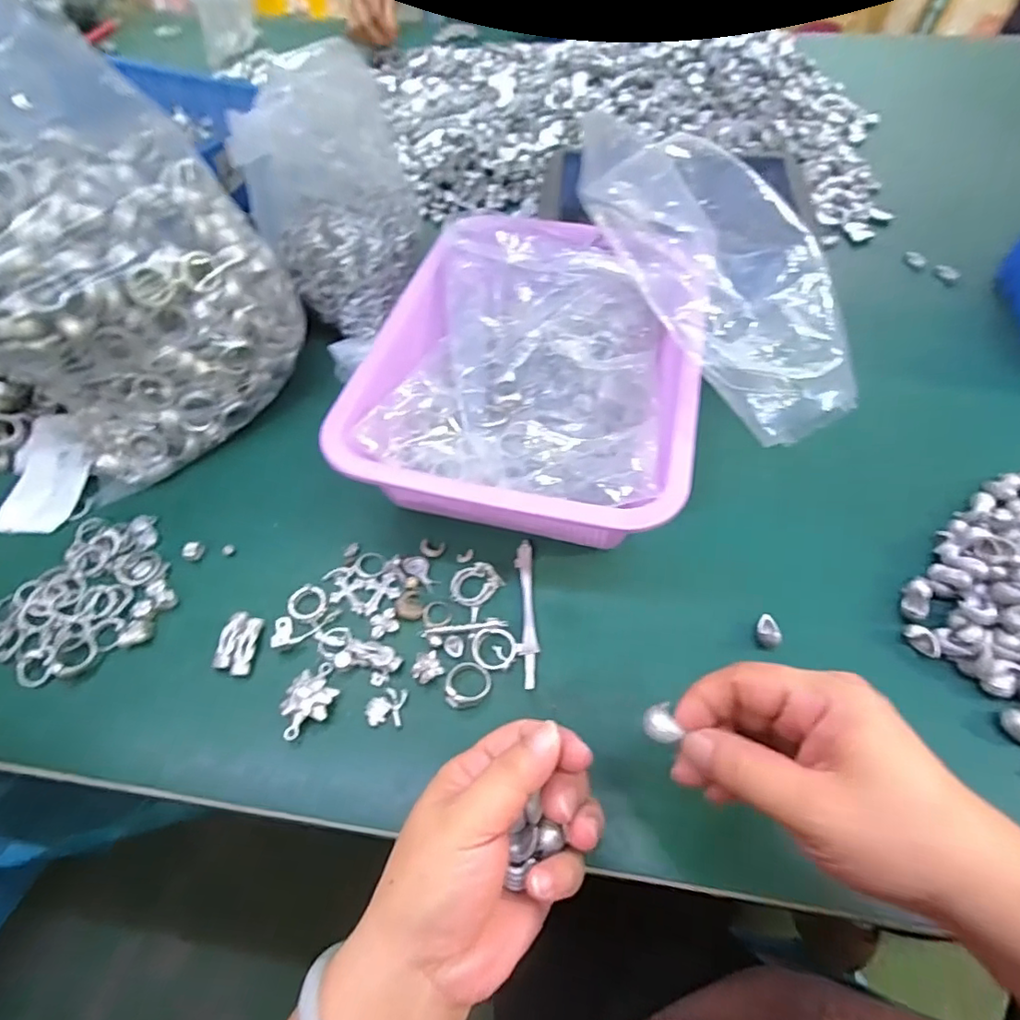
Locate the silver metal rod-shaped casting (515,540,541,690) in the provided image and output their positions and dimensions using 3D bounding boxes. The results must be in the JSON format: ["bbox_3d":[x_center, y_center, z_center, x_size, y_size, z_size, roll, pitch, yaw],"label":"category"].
[{"bbox_3d":[0.011,0.062,0.356,0.012,0.005,0.099,-2,56,-1],"label":"silver metal rod-shaped casting"}]

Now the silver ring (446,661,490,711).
[{"bbox_3d":[-0.024,0.100,0.327,0.026,0.009,0.027,0,56,1],"label":"silver ring"}]

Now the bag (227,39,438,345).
[{"bbox_3d":[-0.147,-0.259,0.466,0.114,0.169,0.142,10,56,7],"label":"bag"}]

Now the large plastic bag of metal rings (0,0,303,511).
[{"bbox_3d":[-0.300,-0.161,0.392,0.258,0.234,0.174,-36,62,-21],"label":"large plastic bag of metal rings"}]

